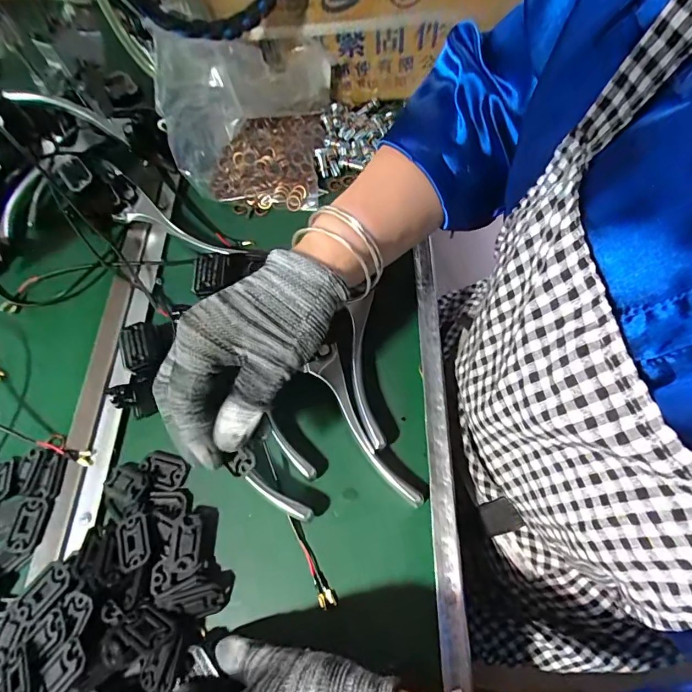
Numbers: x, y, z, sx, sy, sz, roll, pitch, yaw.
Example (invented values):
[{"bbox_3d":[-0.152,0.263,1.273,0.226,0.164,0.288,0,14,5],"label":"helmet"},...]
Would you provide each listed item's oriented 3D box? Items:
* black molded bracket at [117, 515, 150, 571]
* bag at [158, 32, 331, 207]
[{"bbox_3d":[-0.151,0.139,0.305,0.021,0.010,0.035,-23,64,-9],"label":"black molded bracket"},{"bbox_3d":[-0.100,-0.239,0.432,0.155,0.123,0.149,3,65,3],"label":"bag"}]

